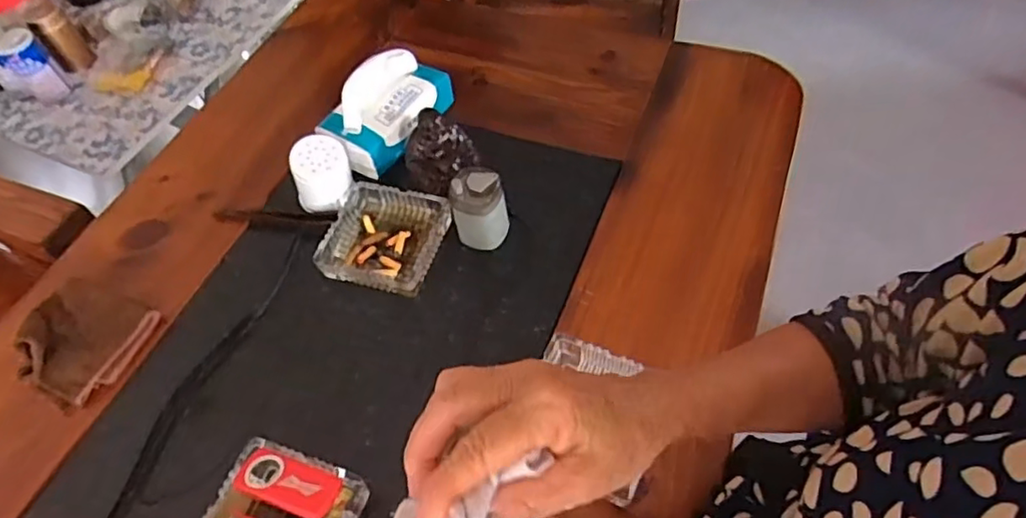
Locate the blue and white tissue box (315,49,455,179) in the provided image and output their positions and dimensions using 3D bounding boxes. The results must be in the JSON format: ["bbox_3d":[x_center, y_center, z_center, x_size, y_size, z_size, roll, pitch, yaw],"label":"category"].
[{"bbox_3d":[-0.154,-0.188,0.781,0.087,0.085,0.160,31,64,22],"label":"blue and white tissue box"}]

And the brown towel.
[{"bbox_3d":[-0.462,0.081,0.664,0.130,0.037,0.125,19,59,17],"label":"brown towel"}]

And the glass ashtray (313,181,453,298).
[{"bbox_3d":[-0.145,-0.023,0.714,0.129,0.032,0.125,10,58,11],"label":"glass ashtray"}]

